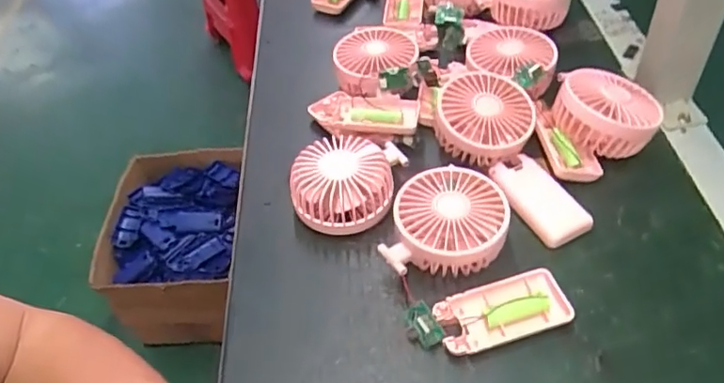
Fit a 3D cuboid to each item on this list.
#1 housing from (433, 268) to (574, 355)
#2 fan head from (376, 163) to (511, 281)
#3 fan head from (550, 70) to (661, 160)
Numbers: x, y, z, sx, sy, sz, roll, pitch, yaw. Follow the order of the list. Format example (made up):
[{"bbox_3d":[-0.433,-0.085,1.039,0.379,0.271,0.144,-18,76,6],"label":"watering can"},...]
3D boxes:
[{"bbox_3d":[0.101,0.087,0.410,0.095,0.018,0.045,-14,48,-7],"label":"housing"},{"bbox_3d":[0.069,0.026,0.444,0.085,0.049,0.090,11,50,15],"label":"fan head"},{"bbox_3d":[0.219,-0.069,0.512,0.089,0.055,0.084,10,50,14],"label":"fan head"}]

